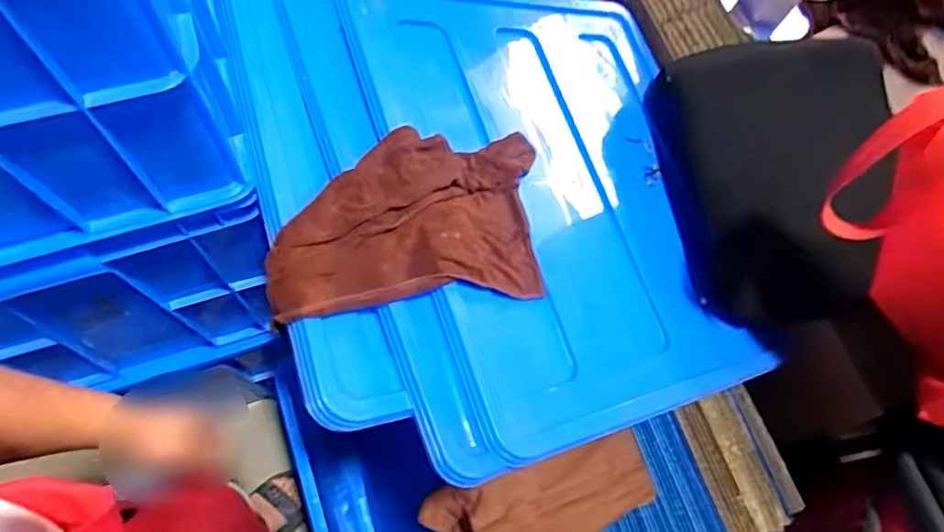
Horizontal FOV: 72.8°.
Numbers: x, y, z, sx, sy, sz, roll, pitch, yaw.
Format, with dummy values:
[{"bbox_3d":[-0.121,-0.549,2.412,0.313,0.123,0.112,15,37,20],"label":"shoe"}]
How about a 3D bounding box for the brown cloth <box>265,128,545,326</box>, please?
[{"bbox_3d":[-0.056,-0.052,0.681,0.306,0.034,0.190,-3,76,-27],"label":"brown cloth"}]

